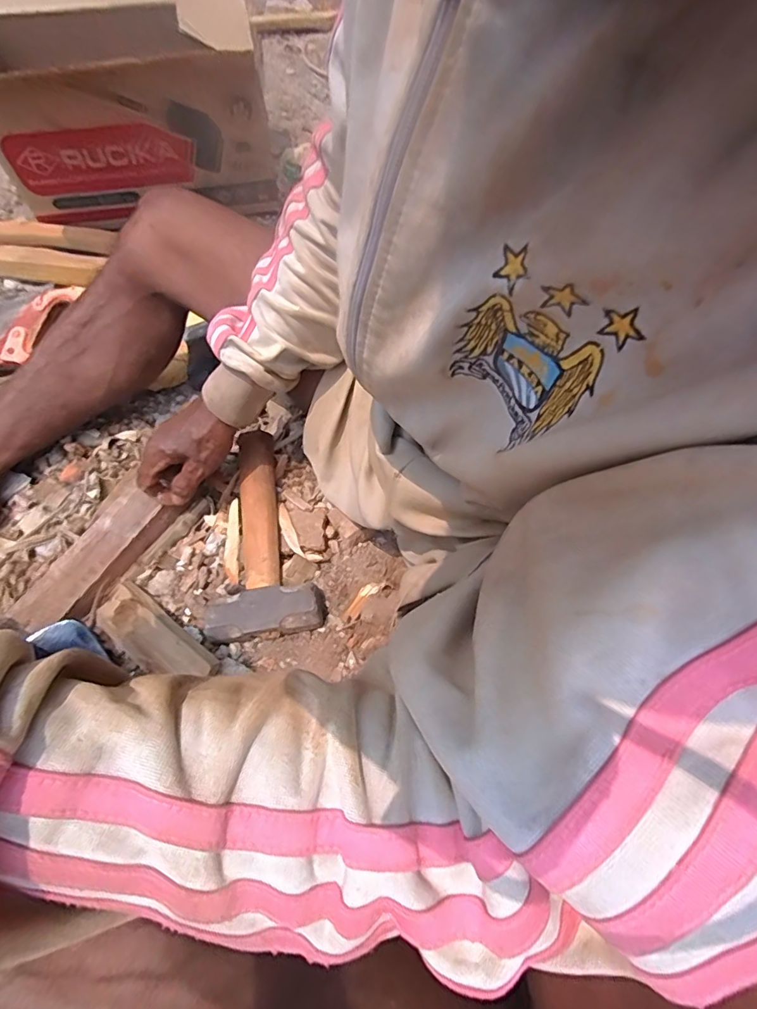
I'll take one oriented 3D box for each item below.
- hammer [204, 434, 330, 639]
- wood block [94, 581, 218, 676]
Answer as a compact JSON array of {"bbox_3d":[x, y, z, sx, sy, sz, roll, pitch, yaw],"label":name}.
[{"bbox_3d":[-0.124,0.024,0.524,0.109,0.040,0.242,-6,59,-4],"label":"hammer"},{"bbox_3d":[-0.222,0.127,0.463,0.138,0.029,0.049,33,64,19],"label":"wood block"}]

